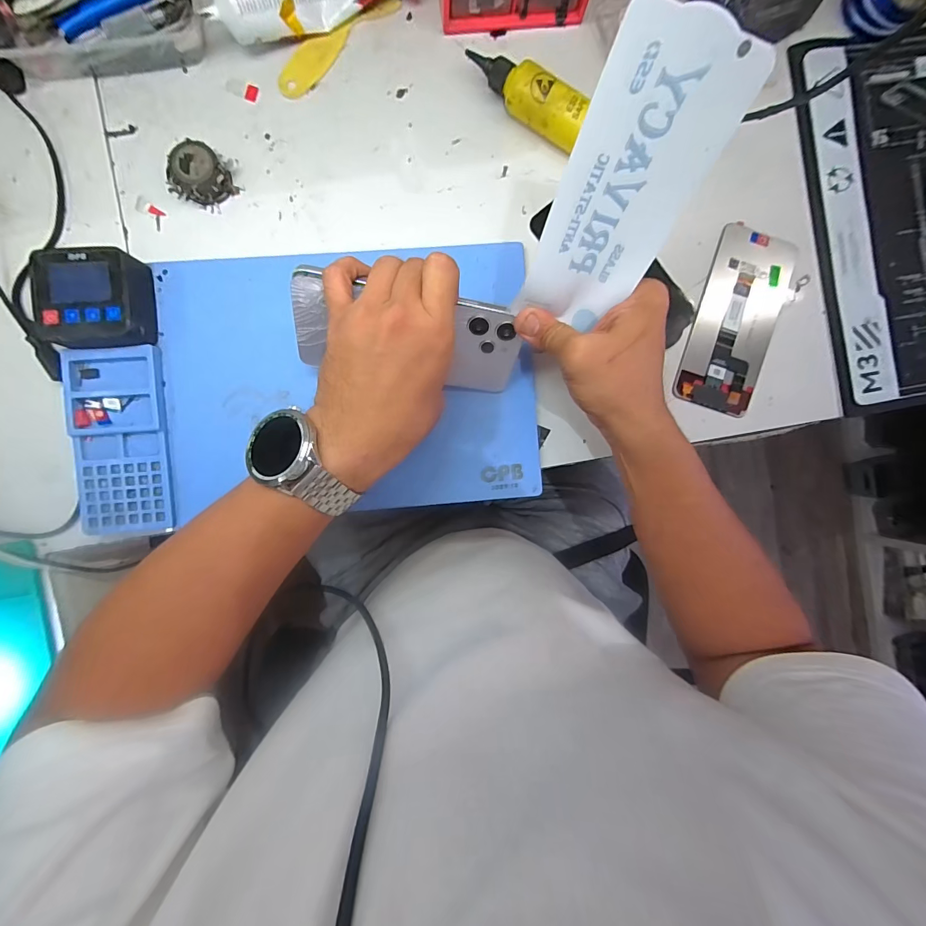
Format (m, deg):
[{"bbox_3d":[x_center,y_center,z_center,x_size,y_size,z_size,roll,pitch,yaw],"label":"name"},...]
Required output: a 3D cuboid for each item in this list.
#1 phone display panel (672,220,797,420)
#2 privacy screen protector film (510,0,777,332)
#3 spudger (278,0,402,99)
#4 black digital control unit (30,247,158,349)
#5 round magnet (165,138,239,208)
[{"bbox_3d":[0.246,-0.129,0.361,0.073,0.005,0.168,18,90,-3],"label":"phone display panel"},{"bbox_3d":[0.090,-0.148,0.229,0.073,0.146,0.009,14,47,-8],"label":"privacy screen protector film"},{"bbox_3d":[-0.109,-0.361,0.345,0.124,0.004,0.030,-43,92,-1],"label":"spudger"},{"bbox_3d":[-0.288,-0.125,0.320,0.068,0.035,0.070,-6,91,-2],"label":"black digital control unit"},{"bbox_3d":[-0.217,-0.234,0.332,0.044,0.024,0.038,-43,92,-1],"label":"round magnet"}]

